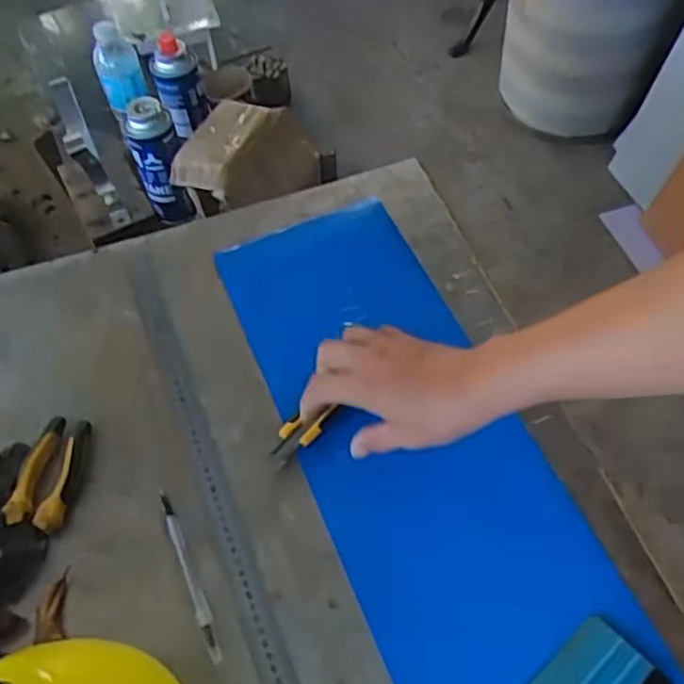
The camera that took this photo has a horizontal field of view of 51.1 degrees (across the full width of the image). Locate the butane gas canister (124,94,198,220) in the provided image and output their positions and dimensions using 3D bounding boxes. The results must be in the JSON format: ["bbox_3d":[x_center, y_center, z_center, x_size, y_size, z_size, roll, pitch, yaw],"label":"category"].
[{"bbox_3d":[-0.246,-0.238,0.983,0.066,0.176,0.069,-20,57,-11],"label":"butane gas canister"}]

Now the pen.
[{"bbox_3d":[-0.125,0.187,0.585,0.011,0.006,0.152,-23,58,-10],"label":"pen"}]

